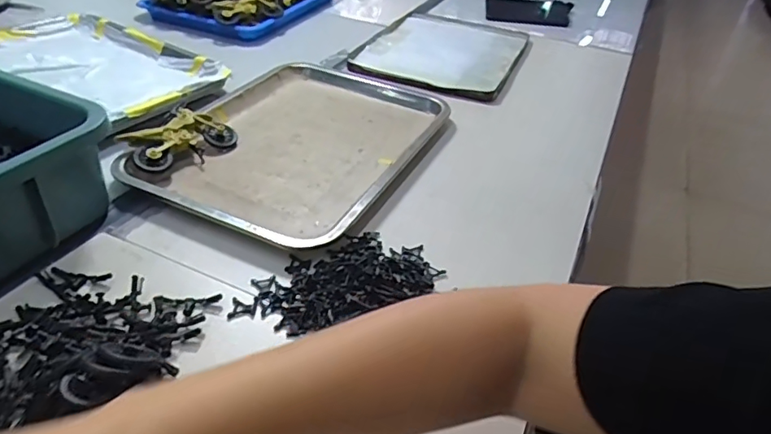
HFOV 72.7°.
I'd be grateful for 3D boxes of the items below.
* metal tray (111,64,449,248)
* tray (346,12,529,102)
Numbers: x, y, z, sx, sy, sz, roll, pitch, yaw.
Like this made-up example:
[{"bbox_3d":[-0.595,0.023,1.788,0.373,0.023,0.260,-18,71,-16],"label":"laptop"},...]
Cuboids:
[{"bbox_3d":[-0.094,-0.095,0.615,0.260,0.028,0.355,19,40,17],"label":"metal tray"},{"bbox_3d":[0.105,-0.284,0.881,0.231,0.013,0.328,18,40,15],"label":"tray"}]

